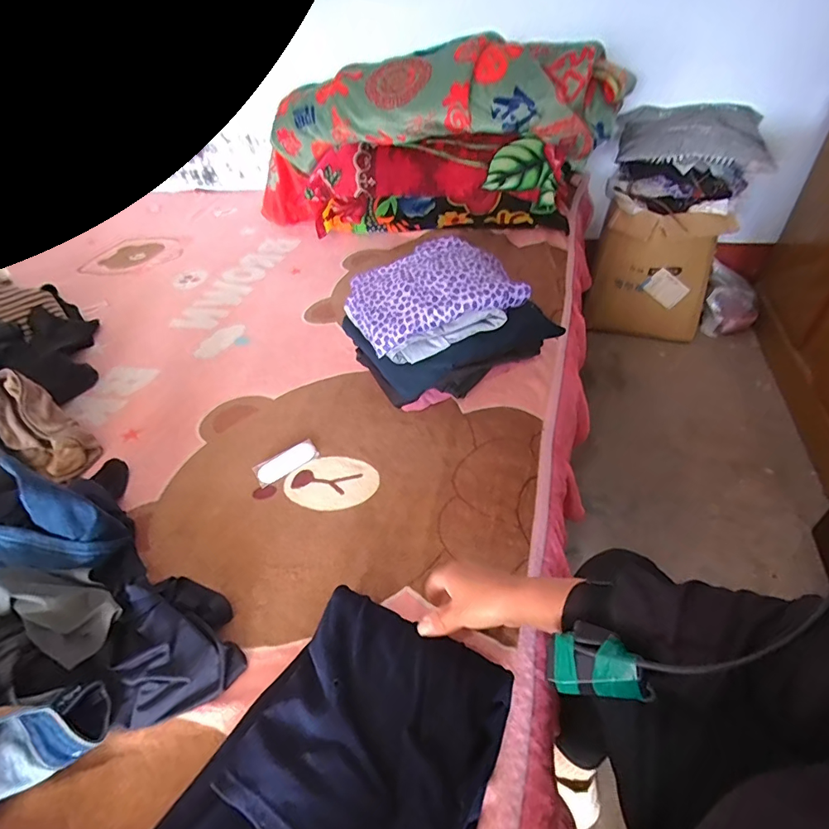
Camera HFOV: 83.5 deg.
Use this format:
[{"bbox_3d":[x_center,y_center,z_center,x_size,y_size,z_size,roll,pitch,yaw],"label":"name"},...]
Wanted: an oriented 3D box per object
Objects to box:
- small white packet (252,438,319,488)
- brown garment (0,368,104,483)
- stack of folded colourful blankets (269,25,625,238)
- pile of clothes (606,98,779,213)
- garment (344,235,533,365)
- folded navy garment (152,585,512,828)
[{"bbox_3d":[-0.204,0.073,0.738,0.101,0.004,0.052,-32,49,-24],"label":"small white packet"},{"bbox_3d":[-0.619,0.021,0.767,0.098,0.047,0.203,-40,90,-29],"label":"brown garment"},{"bbox_3d":[0.033,-0.699,1.179,0.857,0.365,0.282,10,46,17],"label":"stack of folded colourful blankets"},{"bbox_3d":[0.695,-0.656,1.203,0.375,0.198,0.224,19,49,24],"label":"pile of clothes"},{"bbox_3d":[0.024,-0.198,0.768,0.252,0.081,0.203,-16,44,-10],"label":"garment"},{"bbox_3d":[-0.094,0.343,0.366,0.232,0.083,0.393,25,53,26],"label":"folded navy garment"}]

